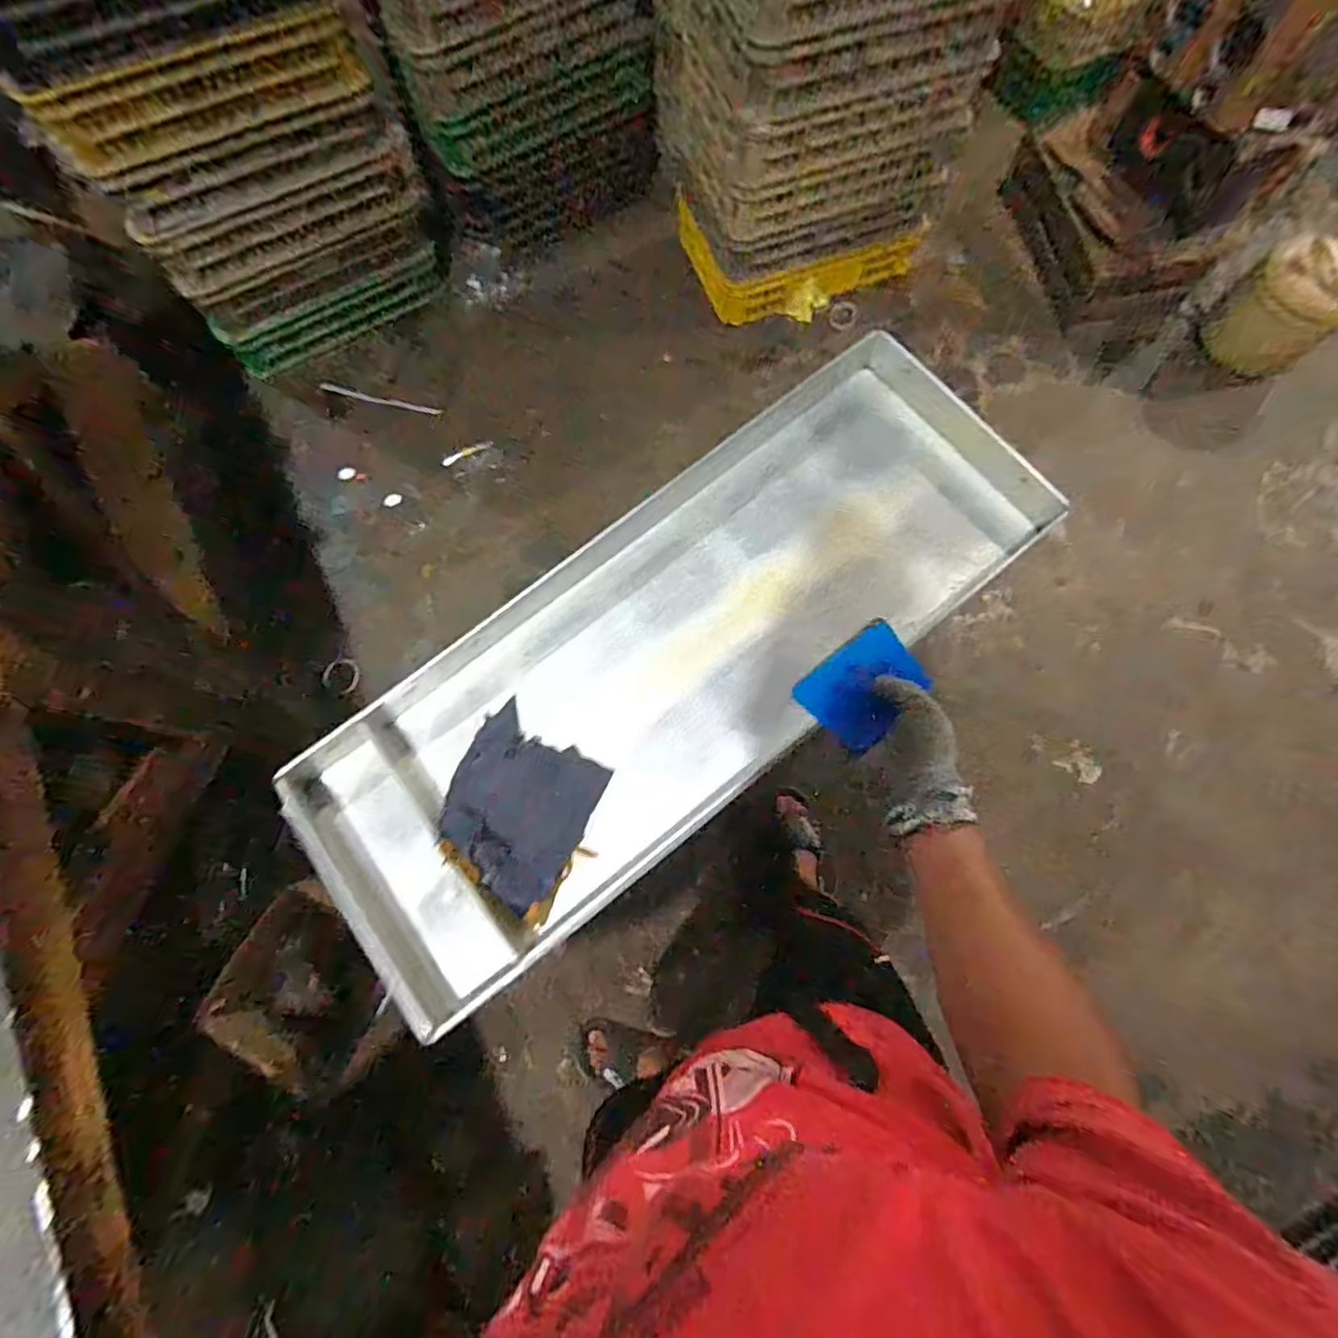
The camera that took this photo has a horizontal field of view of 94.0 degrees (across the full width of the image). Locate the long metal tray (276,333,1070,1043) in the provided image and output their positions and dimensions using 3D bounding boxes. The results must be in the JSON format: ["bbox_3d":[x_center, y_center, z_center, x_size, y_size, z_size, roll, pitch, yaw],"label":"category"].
[{"bbox_3d":[0.014,-0.027,0.790,0.997,0.073,0.361,-38,77,-10],"label":"long metal tray"}]

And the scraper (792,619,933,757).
[{"bbox_3d":[0.188,0.015,0.603,0.110,0.013,0.086,-42,69,1],"label":"scraper"}]

